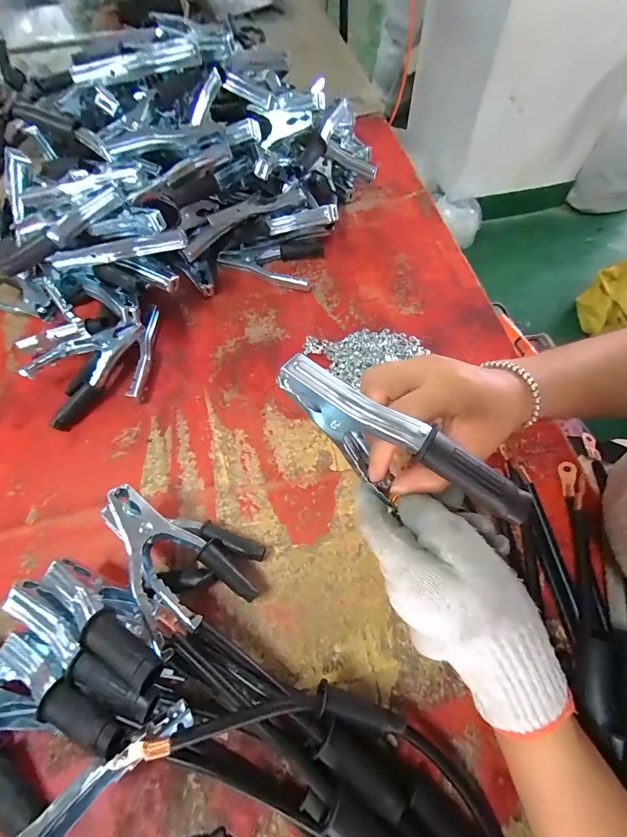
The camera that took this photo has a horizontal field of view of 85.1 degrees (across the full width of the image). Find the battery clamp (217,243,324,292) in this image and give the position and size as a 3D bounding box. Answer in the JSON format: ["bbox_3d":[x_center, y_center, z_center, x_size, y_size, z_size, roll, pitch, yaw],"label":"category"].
[{"bbox_3d":[-0.061,-0.226,0.484,0.135,0.018,0.079,15,66,9],"label":"battery clamp"}]

